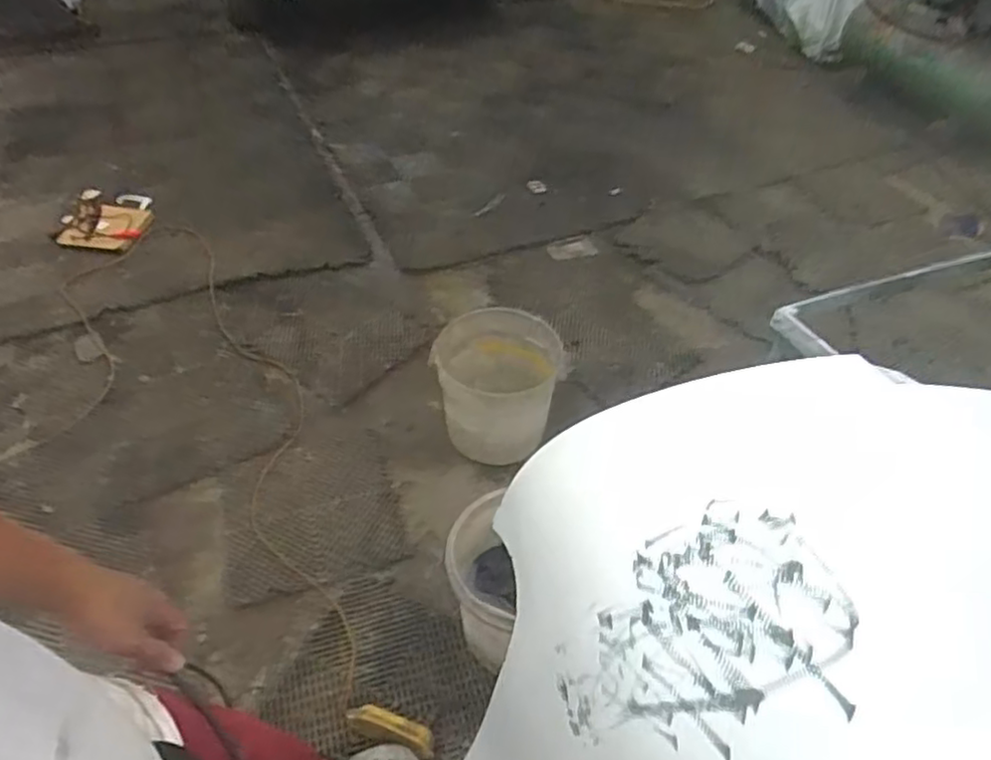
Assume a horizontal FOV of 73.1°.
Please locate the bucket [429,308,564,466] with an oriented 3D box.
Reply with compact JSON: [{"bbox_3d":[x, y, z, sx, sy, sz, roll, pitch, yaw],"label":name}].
[{"bbox_3d":[-0.009,0.002,1.754,0.333,0.281,0.324,1,46,-1],"label":"bucket"}]

